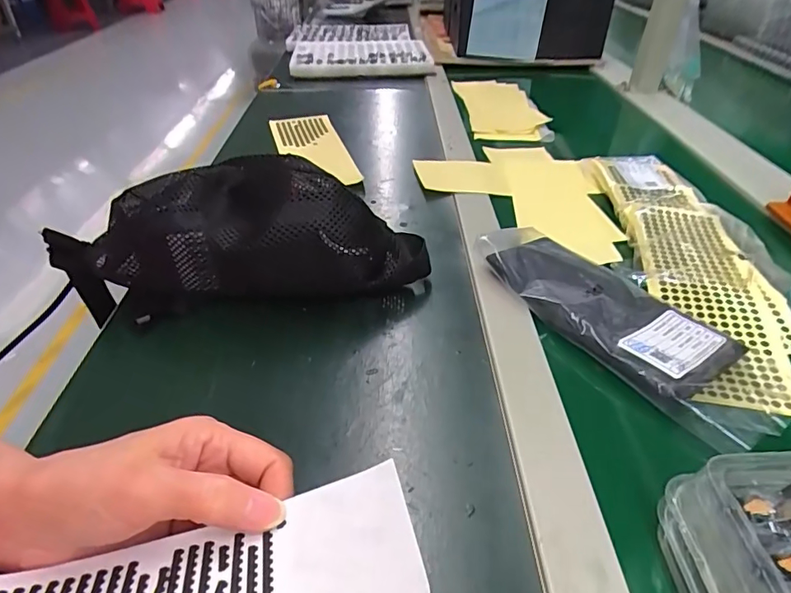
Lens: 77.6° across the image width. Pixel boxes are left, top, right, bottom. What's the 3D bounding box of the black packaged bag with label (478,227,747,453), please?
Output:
[{"bbox_3d":[0.170,0.006,0.395,0.091,0.019,0.224,-23,44,-25],"label":"black packaged bag with label"}]

